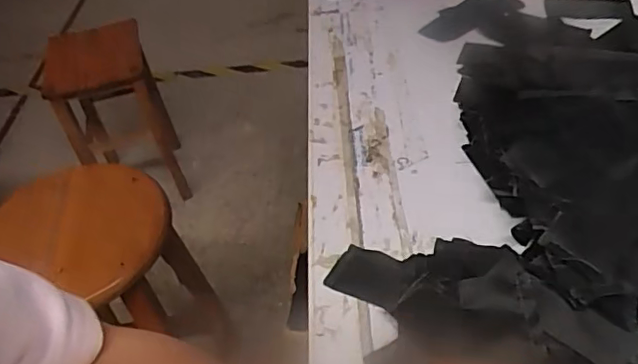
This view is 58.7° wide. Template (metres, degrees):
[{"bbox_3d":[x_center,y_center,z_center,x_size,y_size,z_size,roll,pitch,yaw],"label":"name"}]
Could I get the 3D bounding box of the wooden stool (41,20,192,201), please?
[{"bbox_3d":[-0.566,-0.180,1.618,0.251,0.454,0.329,-16,44,-10],"label":"wooden stool"}]

